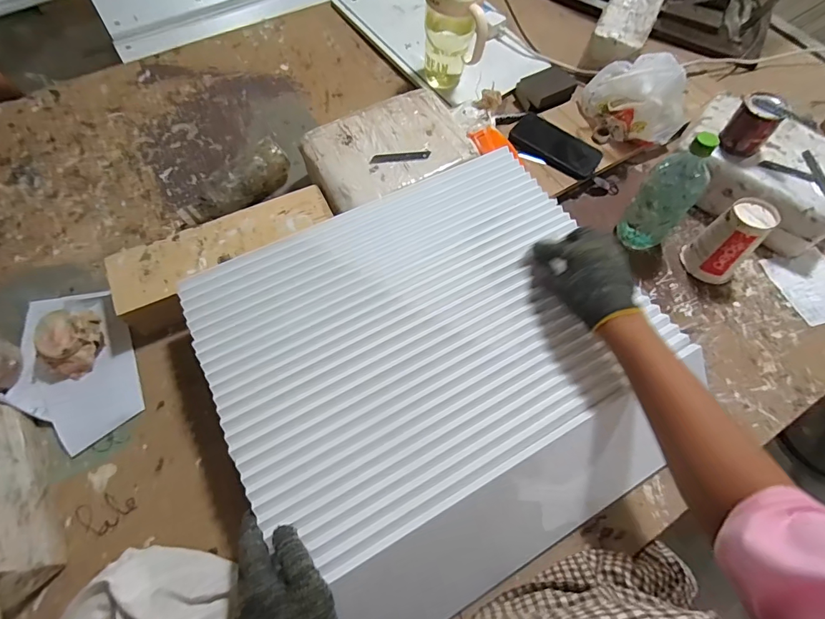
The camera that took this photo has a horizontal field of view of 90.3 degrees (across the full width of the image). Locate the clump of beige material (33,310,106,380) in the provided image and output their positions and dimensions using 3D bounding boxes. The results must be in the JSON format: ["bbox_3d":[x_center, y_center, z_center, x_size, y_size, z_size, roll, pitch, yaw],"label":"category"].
[{"bbox_3d":[-0.499,0.045,0.600,0.077,0.059,0.094,23,67,8],"label":"clump of beige material"}]

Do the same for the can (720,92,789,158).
[{"bbox_3d":[0.553,-0.303,0.666,0.062,0.075,0.062,1,65,-2],"label":"can"}]

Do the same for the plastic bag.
[{"bbox_3d":[0.438,-0.413,0.781,0.189,0.117,0.167,-7,66,-5],"label":"plastic bag"}]

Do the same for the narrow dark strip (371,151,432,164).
[{"bbox_3d":[-0.020,-0.255,0.685,0.100,0.004,0.018,-7,62,-6],"label":"narrow dark strip"}]

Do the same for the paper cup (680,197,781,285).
[{"bbox_3d":[0.512,-0.110,0.653,0.094,0.118,0.081,-32,70,-15],"label":"paper cup"}]

